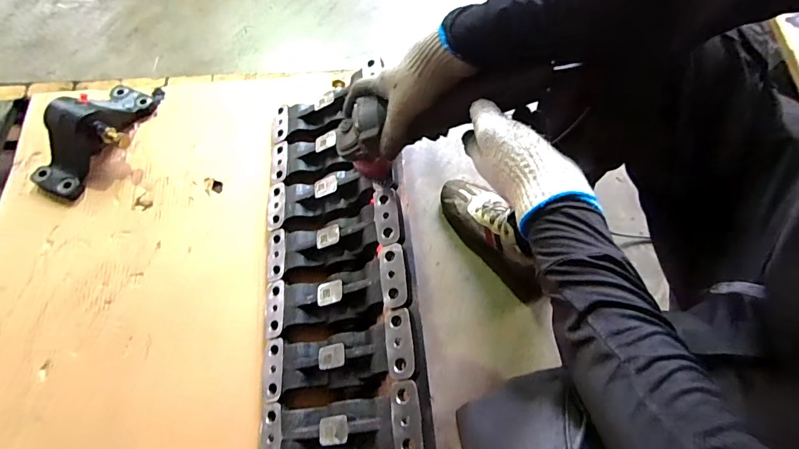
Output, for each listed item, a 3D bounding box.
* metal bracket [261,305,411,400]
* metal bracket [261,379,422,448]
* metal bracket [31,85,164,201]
[{"bbox_3d":[-0.081,0.173,0.549,0.227,0.035,0.077,-18,64,22],"label":"metal bracket"},{"bbox_3d":[-0.075,0.252,0.515,0.228,0.038,0.079,-17,65,21],"label":"metal bracket"},{"bbox_3d":[-0.514,-0.164,0.710,0.120,0.075,0.260,25,67,9],"label":"metal bracket"}]

